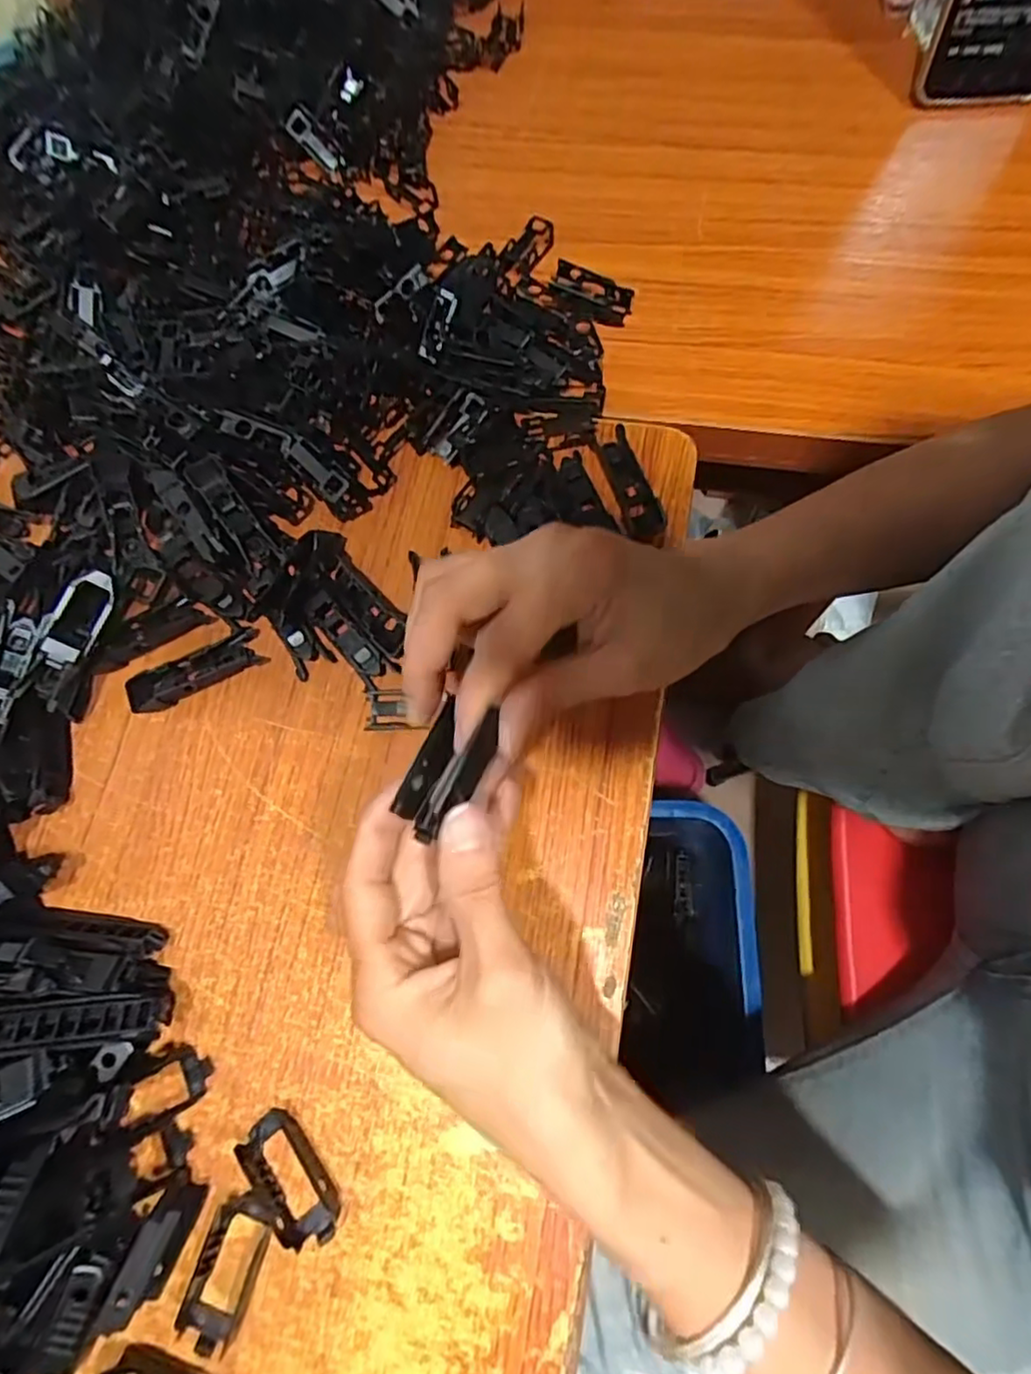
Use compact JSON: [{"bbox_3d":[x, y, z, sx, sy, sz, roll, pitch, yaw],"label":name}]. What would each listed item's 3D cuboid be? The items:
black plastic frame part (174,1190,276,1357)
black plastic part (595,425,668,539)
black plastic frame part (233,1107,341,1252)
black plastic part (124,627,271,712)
[{"bbox_3d":[-0.114,0.230,0.257,0.025,0.005,0.053,19,74,6],"label":"black plastic frame part"},{"bbox_3d":[0.060,-0.110,0.346,0.019,0.013,0.061,-20,74,-5],"label":"black plastic part"},{"bbox_3d":[-0.092,0.200,0.262,0.025,0.011,0.051,-39,76,-10],"label":"black plastic frame part"},{"bbox_3d":[-0.165,-0.008,0.334,0.067,0.010,0.020,-28,75,-7],"label":"black plastic part"}]

